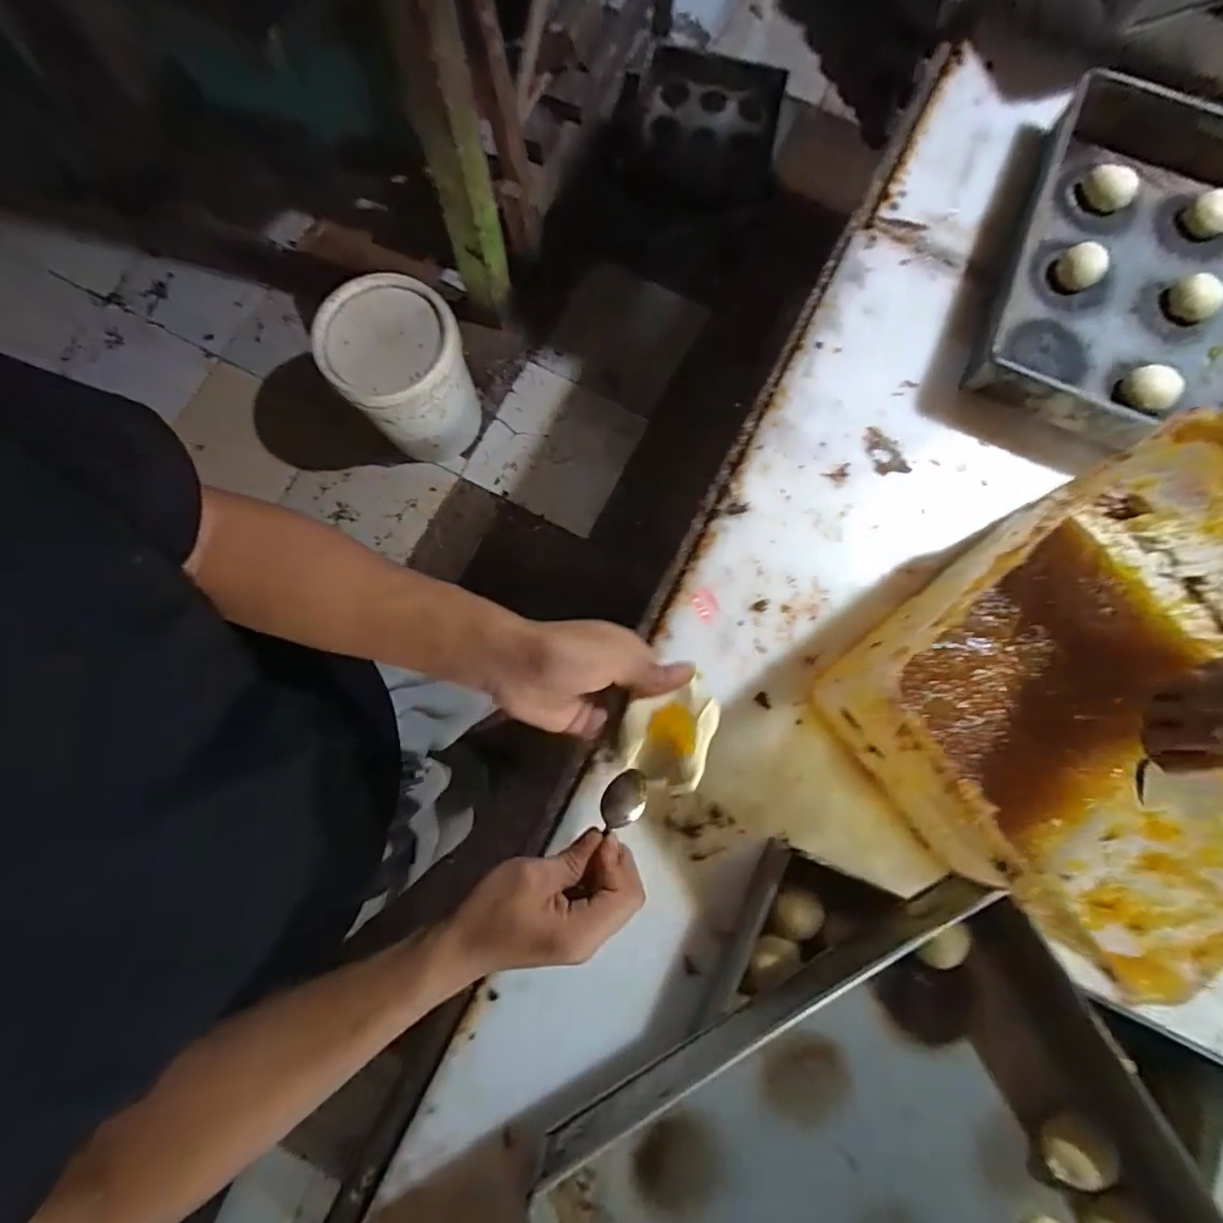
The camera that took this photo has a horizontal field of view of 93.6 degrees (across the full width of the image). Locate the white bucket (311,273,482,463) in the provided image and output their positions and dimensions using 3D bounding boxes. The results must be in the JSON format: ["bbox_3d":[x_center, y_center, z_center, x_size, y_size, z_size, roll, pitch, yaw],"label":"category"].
[{"bbox_3d":[-0.508,-0.579,1.435,0.293,0.346,0.288,0,80,0],"label":"white bucket"}]

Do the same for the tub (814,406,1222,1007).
[{"bbox_3d":[0.404,0.070,0.497,0.363,0.199,0.279,-36,82,-6],"label":"tub"}]

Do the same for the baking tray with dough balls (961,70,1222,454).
[{"bbox_3d":[0.652,-0.358,0.635,0.401,0.065,0.431,23,81,4],"label":"baking tray with dough balls"}]

